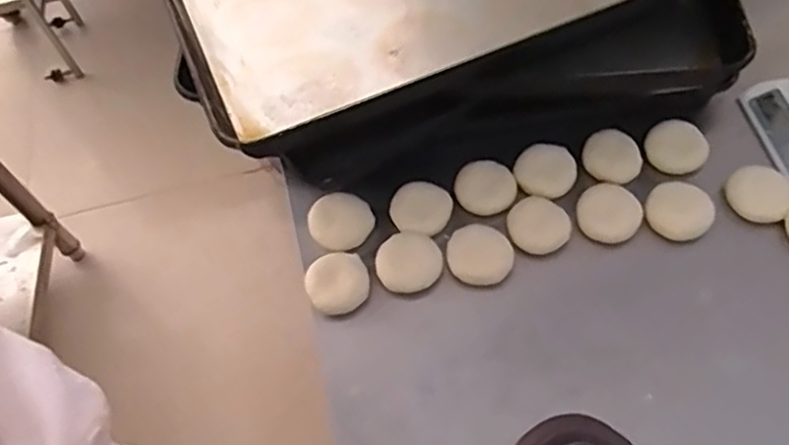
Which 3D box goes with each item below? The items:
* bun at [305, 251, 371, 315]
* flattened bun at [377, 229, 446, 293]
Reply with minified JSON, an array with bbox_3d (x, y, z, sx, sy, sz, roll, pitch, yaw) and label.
[{"bbox_3d":[-0.060,0.063,0.695,0.065,0.021,0.060,-2,58,4],"label":"bun"},{"bbox_3d":[0.015,0.043,0.703,0.068,0.016,0.064,-2,58,4],"label":"flattened bun"}]

